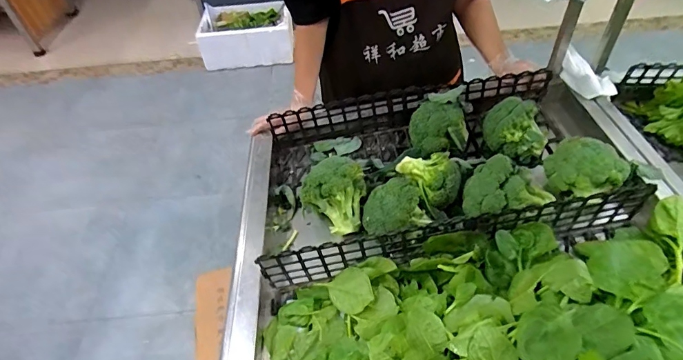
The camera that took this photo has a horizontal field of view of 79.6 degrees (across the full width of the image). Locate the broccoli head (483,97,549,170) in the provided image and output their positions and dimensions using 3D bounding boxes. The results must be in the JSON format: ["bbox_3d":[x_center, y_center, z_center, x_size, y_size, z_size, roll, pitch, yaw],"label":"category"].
[{"bbox_3d":[0.366,-0.101,0.859,0.088,0.101,0.116,-25,48,-18],"label":"broccoli head"}]

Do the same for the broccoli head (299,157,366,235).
[{"bbox_3d":[-0.030,0.029,0.827,0.145,0.123,0.124,6,46,11],"label":"broccoli head"}]

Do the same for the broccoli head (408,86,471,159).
[{"bbox_3d":[0.213,-0.126,0.893,0.125,0.096,0.120,1,46,6],"label":"broccoli head"}]

